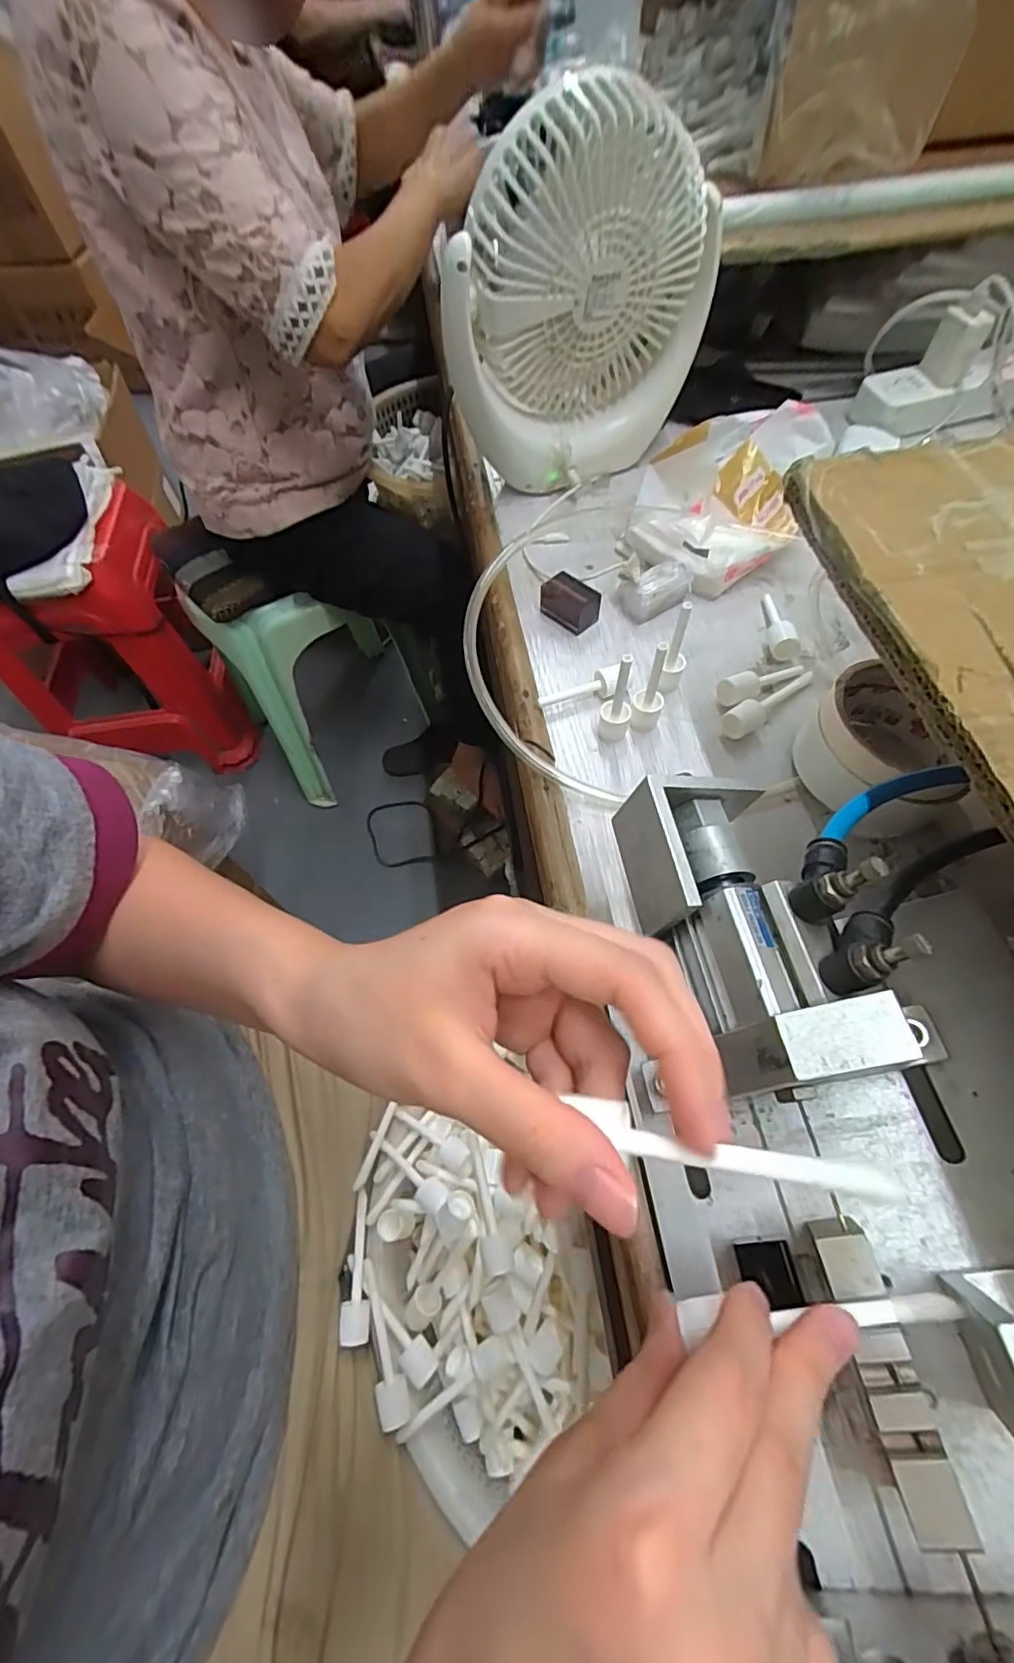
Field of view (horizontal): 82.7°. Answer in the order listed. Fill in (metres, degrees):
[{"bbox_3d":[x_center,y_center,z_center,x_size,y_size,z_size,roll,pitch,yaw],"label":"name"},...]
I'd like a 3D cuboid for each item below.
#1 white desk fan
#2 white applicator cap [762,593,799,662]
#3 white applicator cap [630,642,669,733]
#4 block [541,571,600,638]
[{"bbox_3d":[0.050,-0.379,0.425,0.191,0.198,0.079,-26,63,-10],"label":"white desk fan"},{"bbox_3d":[0.187,-0.148,0.399,0.016,0.016,0.064,0,61,4],"label":"white applicator cap"},{"bbox_3d":[0.088,-0.087,0.350,0.019,0.065,0.017,14,63,11],"label":"white applicator cap"},{"bbox_3d":[0.044,-0.165,0.414,0.042,0.022,0.025,40,71,22],"label":"block"}]

